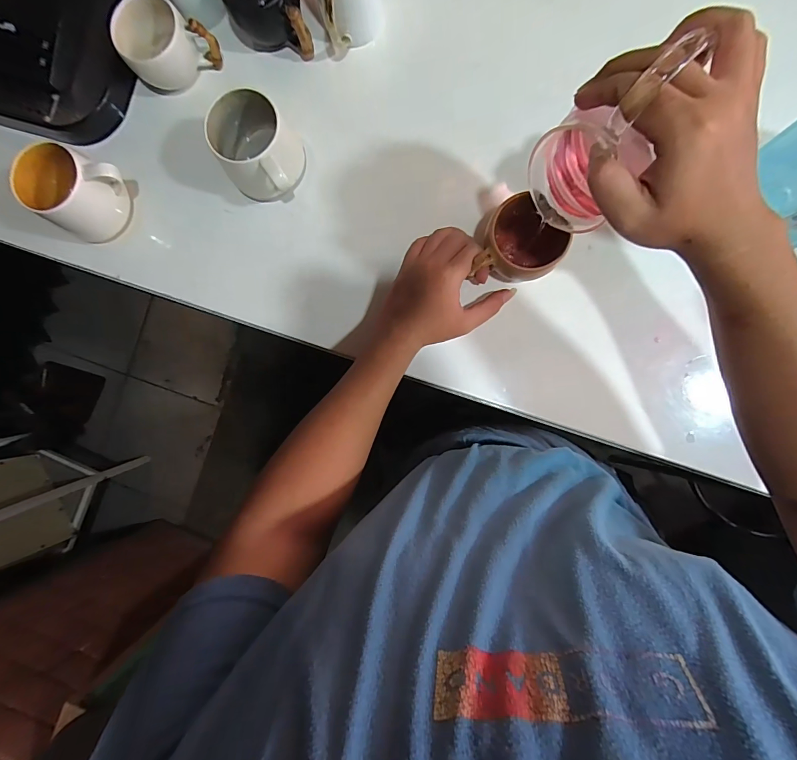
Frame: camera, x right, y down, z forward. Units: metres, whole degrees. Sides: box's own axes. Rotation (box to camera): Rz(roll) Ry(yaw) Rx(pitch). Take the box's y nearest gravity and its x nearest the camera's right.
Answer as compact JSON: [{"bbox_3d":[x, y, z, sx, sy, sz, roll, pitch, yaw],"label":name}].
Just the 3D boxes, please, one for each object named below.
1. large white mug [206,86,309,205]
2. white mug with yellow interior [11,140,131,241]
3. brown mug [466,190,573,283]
[{"bbox_3d":[-0.147,-0.248,0.423,0.081,0.085,0.111,-34,87,3],"label":"large white mug"},{"bbox_3d":[-0.359,-0.208,0.433,0.085,0.074,0.086,26,91,4],"label":"white mug with yellow interior"},{"bbox_3d":[0.125,-0.148,0.405,0.102,0.060,0.093,0,89,4],"label":"brown mug"}]

